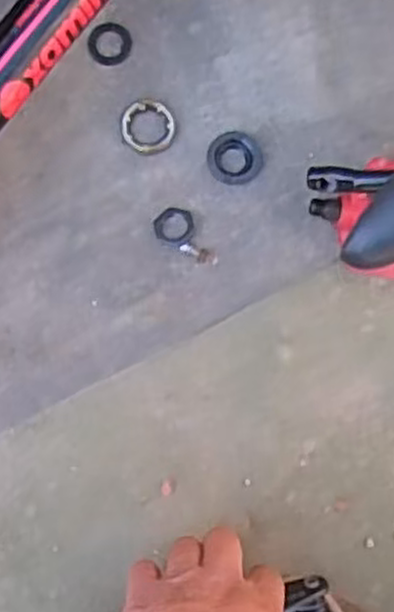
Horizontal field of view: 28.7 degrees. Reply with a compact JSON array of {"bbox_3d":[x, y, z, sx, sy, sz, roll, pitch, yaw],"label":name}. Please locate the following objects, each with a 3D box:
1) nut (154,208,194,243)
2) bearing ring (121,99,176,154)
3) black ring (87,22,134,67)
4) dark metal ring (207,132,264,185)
[{"bbox_3d":[-0.016,-0.054,0.521,0.026,0.007,0.024,0,85,-4],"label":"nut"},{"bbox_3d":[-0.033,-0.122,0.524,0.036,0.007,0.037,0,85,-4],"label":"bearing ring"},{"bbox_3d":[-0.060,-0.181,0.531,0.030,0.004,0.030,0,85,-4],"label":"black ring"},{"bbox_3d":[0.027,-0.101,0.526,0.038,0.012,0.033,-15,86,-5],"label":"dark metal ring"}]

